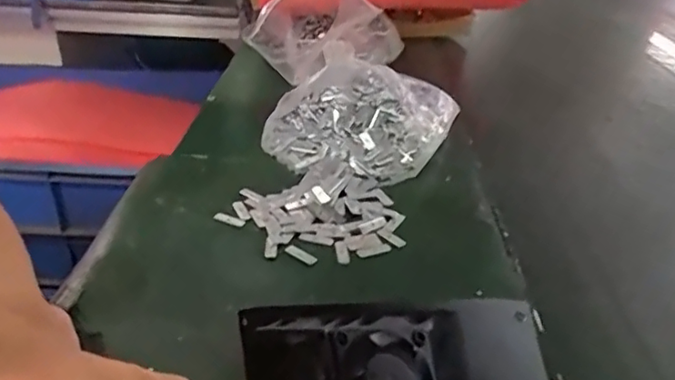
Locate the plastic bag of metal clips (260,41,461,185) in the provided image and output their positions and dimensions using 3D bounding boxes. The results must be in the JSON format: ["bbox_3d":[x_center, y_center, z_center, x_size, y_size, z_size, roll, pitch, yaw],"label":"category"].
[{"bbox_3d":[0.017,-0.074,0.558,0.178,0.051,0.188,18,34,22],"label":"plastic bag of metal clips"}]

